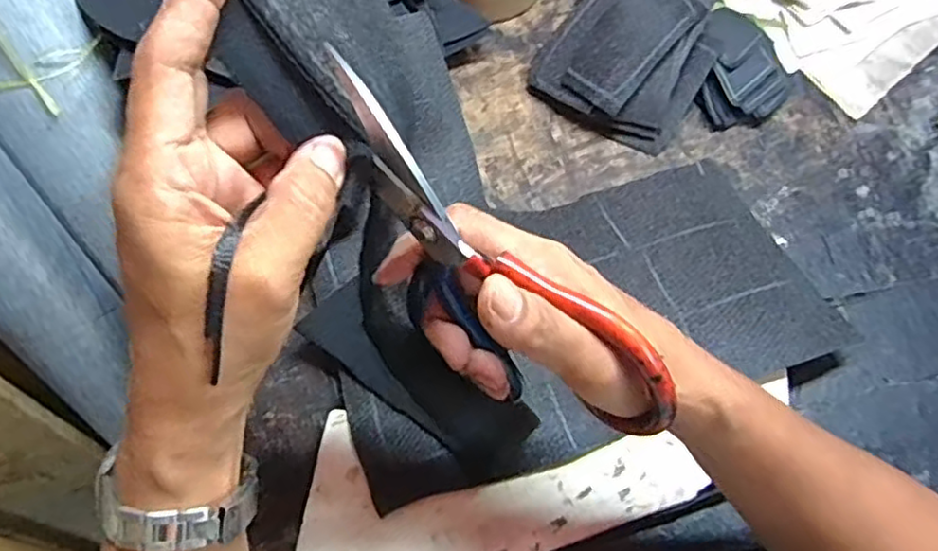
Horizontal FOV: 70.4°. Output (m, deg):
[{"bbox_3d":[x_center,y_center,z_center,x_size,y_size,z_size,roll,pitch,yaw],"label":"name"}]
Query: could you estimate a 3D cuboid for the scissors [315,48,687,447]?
[{"bbox_3d":[0.004,0.000,0.264,0.182,0.081,0.016,43,54,-6],"label":"scissors"}]

